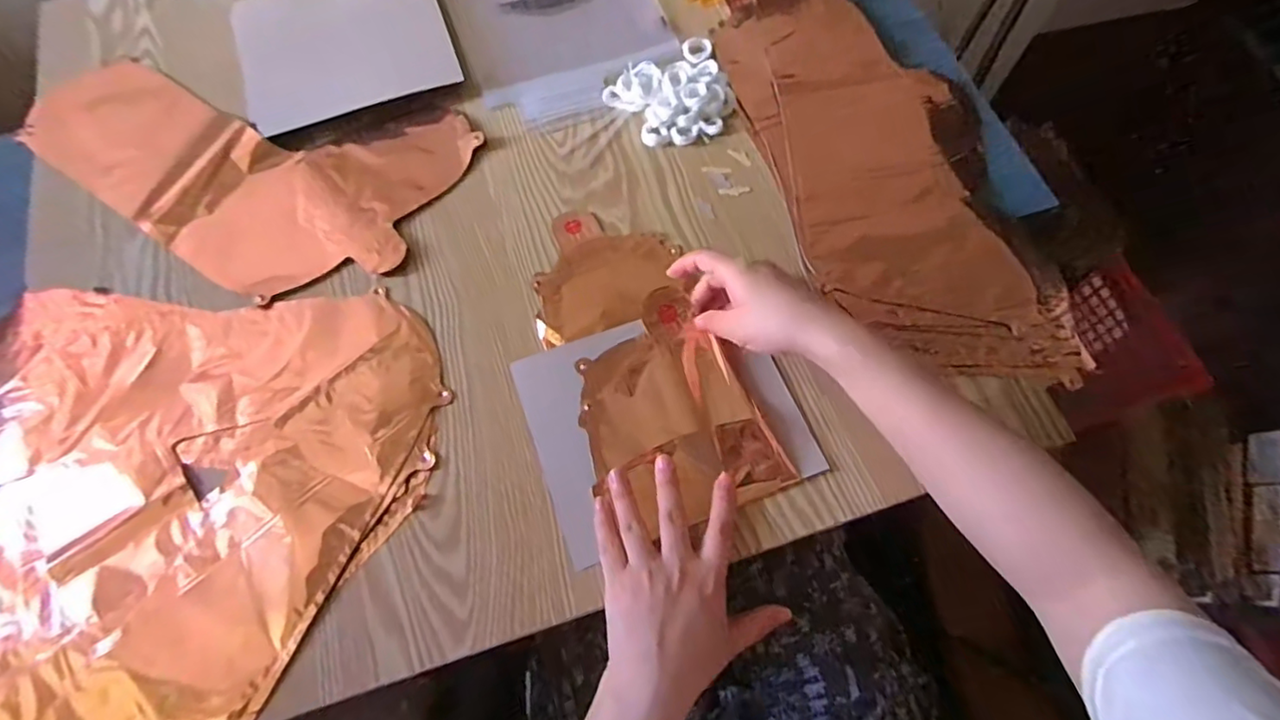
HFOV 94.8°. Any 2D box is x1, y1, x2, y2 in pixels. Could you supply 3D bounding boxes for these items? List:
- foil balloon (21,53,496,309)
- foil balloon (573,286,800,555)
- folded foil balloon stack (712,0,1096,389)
[{"bbox_3d":[-0.373,-0.187,0.540,0.398,0.013,0.215,22,70,10],"label":"foil balloon"},{"bbox_3d":[0.019,0.040,0.440,0.124,0.023,0.168,-26,70,-10],"label":"foil balloon"},{"bbox_3d":[0.217,-0.194,0.541,0.201,0.012,0.473,-14,68,-5],"label":"folded foil balloon stack"}]

